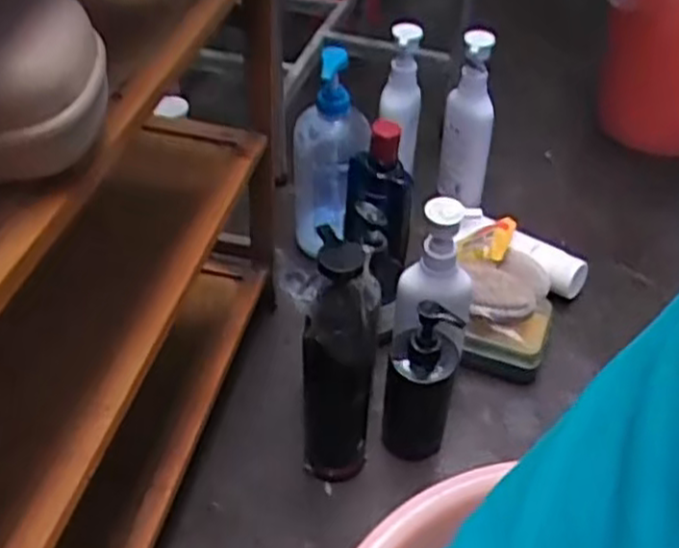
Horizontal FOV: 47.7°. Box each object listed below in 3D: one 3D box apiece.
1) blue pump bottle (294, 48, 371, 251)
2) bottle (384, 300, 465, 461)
[{"bbox_3d":[-0.011,-0.136,0.880,0.081,0.267,0.077,1,43,2],"label":"blue pump bottle"},{"bbox_3d":[0.076,0.102,0.721,0.058,0.209,0.048,9,44,10],"label":"bottle"}]

